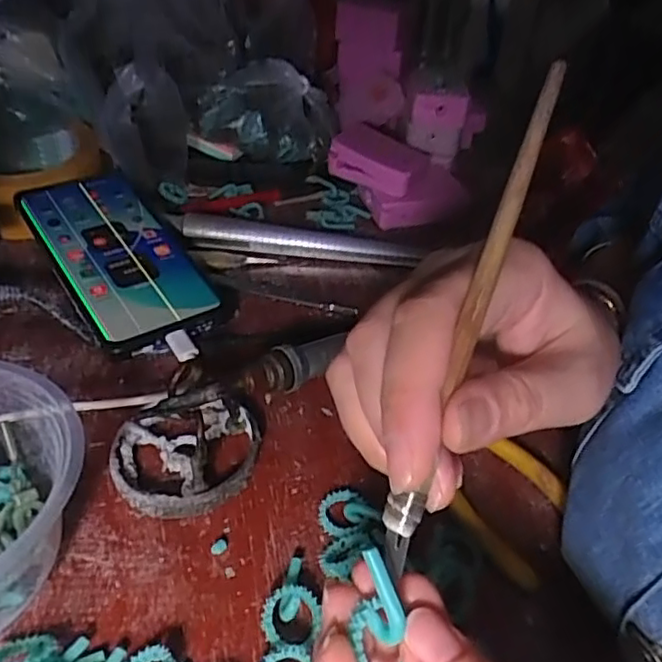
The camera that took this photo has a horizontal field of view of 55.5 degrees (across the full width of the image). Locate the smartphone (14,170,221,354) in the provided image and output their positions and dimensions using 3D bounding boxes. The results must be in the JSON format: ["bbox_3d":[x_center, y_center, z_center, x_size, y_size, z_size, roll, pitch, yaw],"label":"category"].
[{"bbox_3d":[-0.133,-0.052,0.390,0.076,0.007,0.158,-21,53,-32],"label":"smartphone"}]

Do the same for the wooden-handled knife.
[{"bbox_3d":[0.041,-0.007,0.177,0.009,0.004,0.150,19,84,15],"label":"wooden-handled knife"}]

